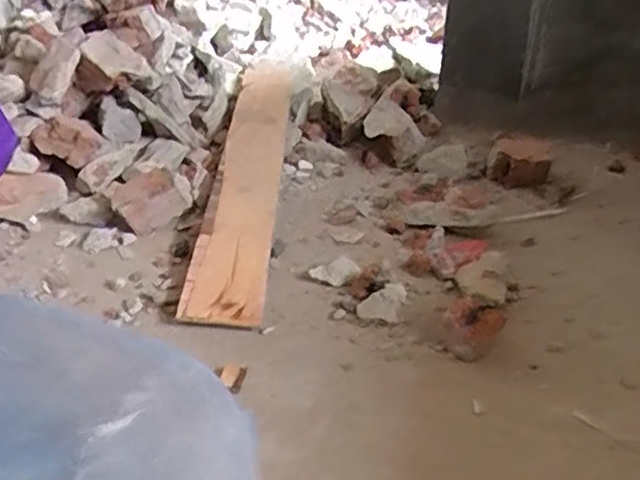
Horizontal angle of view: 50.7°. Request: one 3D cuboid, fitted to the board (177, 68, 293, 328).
[{"bbox_3d":[-0.114,-0.115,1.084,0.101,0.024,0.729,5,37,-2],"label":"board"}]

